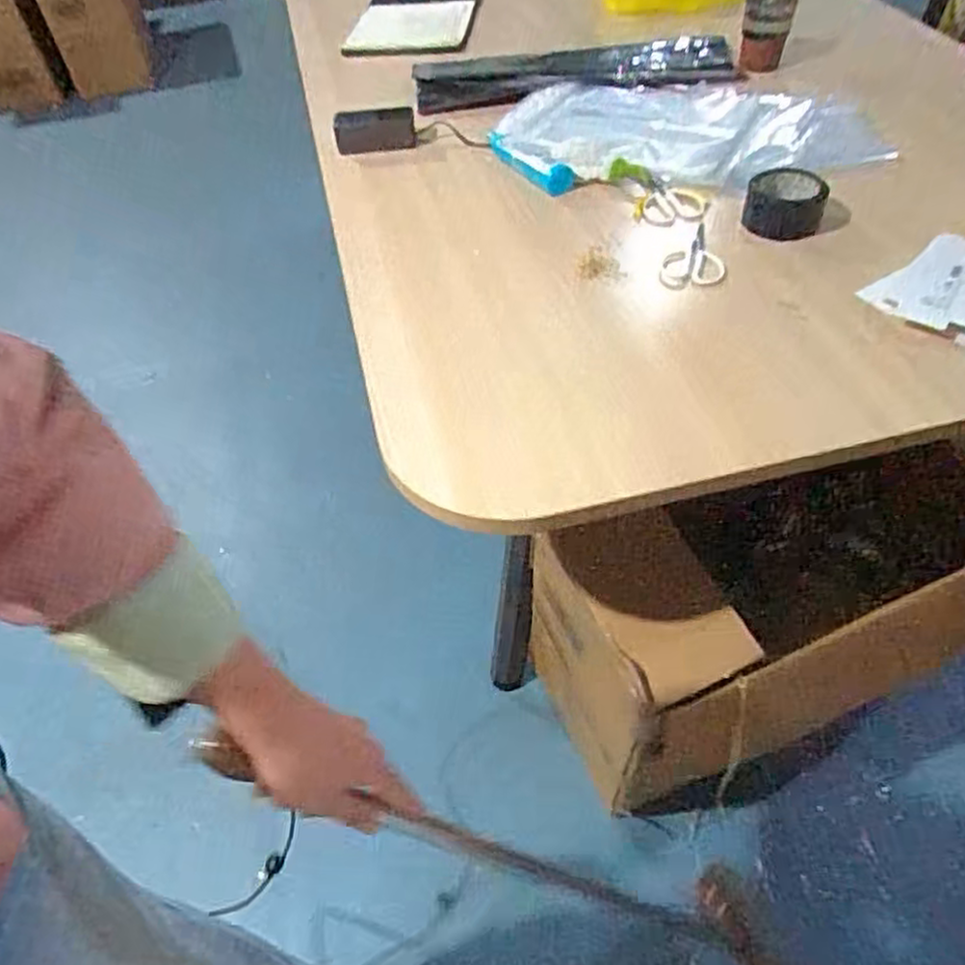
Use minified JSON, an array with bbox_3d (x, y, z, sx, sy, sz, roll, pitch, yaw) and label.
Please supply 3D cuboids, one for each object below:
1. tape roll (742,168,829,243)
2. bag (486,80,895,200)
[{"bbox_3d":[0.411,-0.381,0.996,0.104,0.046,0.110,14,53,16],"label":"tape roll"},{"bbox_3d":[0.326,-0.563,1.176,0.606,0.043,0.354,2,50,6],"label":"bag"}]

